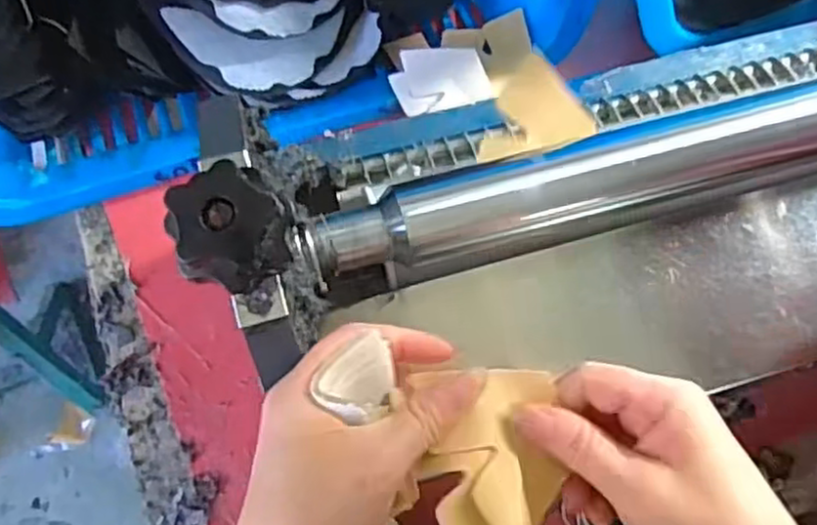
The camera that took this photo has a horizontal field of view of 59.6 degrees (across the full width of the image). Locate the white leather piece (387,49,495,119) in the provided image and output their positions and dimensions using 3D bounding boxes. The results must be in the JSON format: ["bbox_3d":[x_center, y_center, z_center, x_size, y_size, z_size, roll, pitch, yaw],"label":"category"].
[{"bbox_3d":[0.025,-0.144,0.556,0.073,0.004,0.049,-12,103,5],"label":"white leather piece"}]

